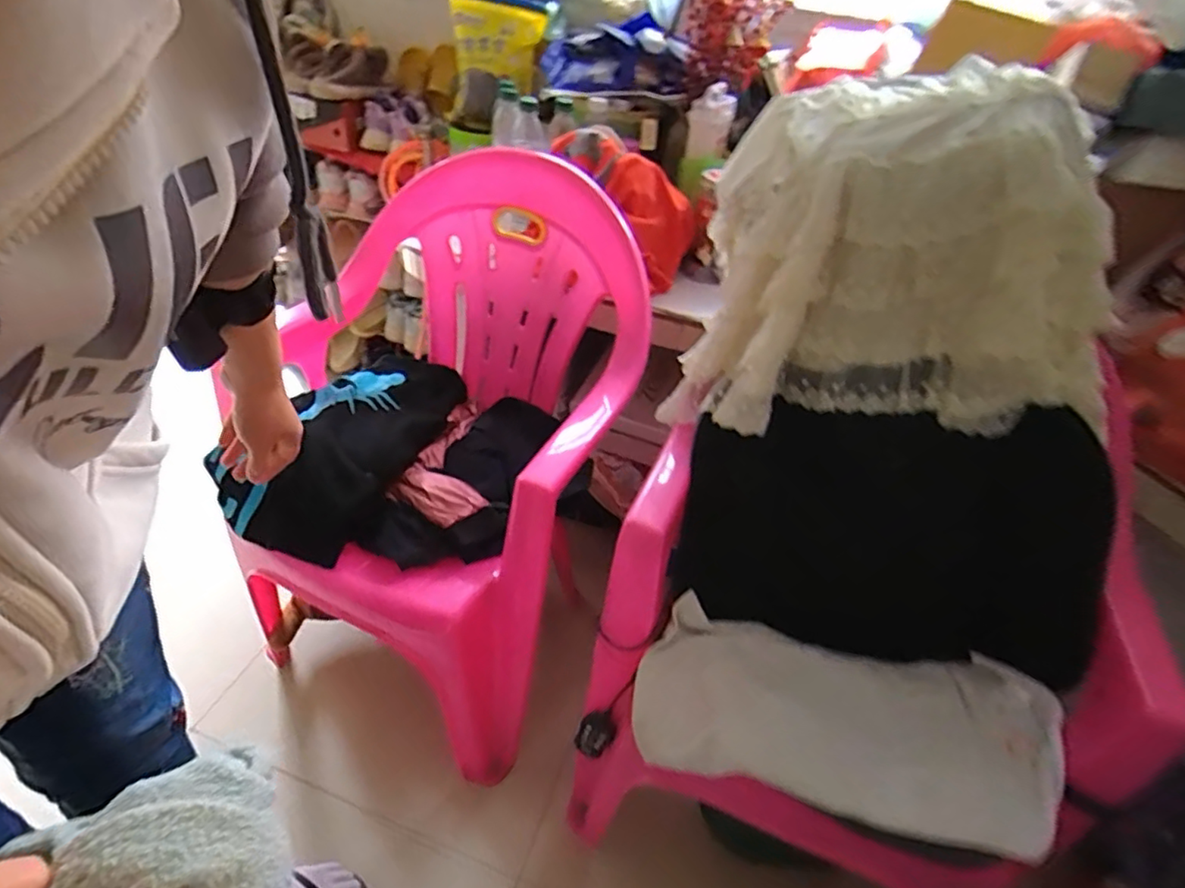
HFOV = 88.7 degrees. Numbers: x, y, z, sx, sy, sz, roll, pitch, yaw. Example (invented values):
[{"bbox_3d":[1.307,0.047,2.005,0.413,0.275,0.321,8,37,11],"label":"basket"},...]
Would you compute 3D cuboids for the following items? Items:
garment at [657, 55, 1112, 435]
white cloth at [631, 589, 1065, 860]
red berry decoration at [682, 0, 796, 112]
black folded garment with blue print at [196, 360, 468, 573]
[{"bbox_3d":[0.330,-0.197,0.685,0.393,0.360,0.260,9,40,2],"label":"garment"},{"bbox_3d":[0.265,0.300,0.680,0.410,0.116,0.210,15,40,10],"label":"white cloth"},{"bbox_3d":[0.236,-0.704,1.009,0.176,0.209,0.183,12,40,6],"label":"red berry decoration"},{"bbox_3d":[-0.349,-0.024,0.899,0.209,0.092,0.390,17,47,12],"label":"black folded garment with blue print"}]

